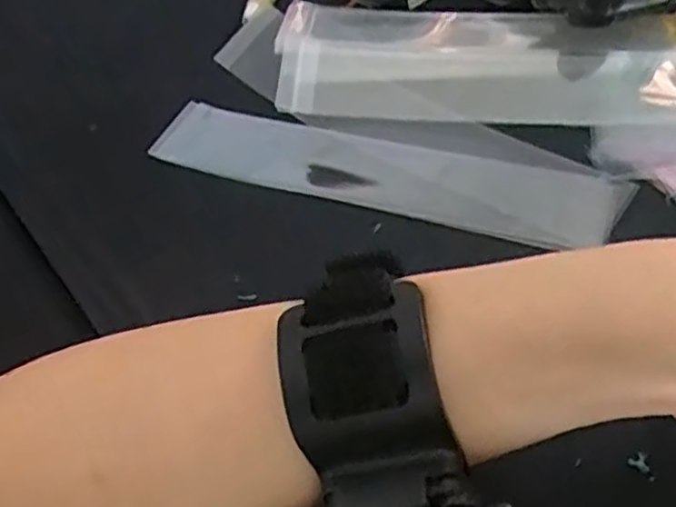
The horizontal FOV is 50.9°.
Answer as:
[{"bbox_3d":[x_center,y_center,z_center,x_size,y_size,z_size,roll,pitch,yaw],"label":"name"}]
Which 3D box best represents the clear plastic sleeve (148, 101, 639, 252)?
[{"bbox_3d":[0.016,-0.033,0.299,0.193,0.008,0.038,14,61,13],"label":"clear plastic sleeve"}]

